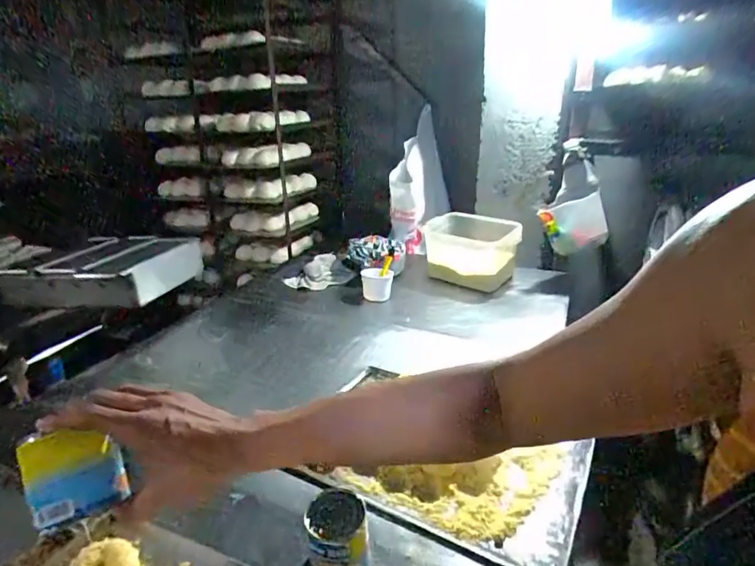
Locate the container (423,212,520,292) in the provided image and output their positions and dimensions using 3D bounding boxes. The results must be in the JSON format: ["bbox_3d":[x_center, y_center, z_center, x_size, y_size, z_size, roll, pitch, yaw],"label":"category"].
[{"bbox_3d":[0.295,-0.092,1.489,0.286,0.203,0.191,6,23,14],"label":"container"}]

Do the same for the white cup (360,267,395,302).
[{"bbox_3d":[-0.001,0.004,1.396,0.097,0.081,0.095,-2,22,-5],"label":"white cup"}]

